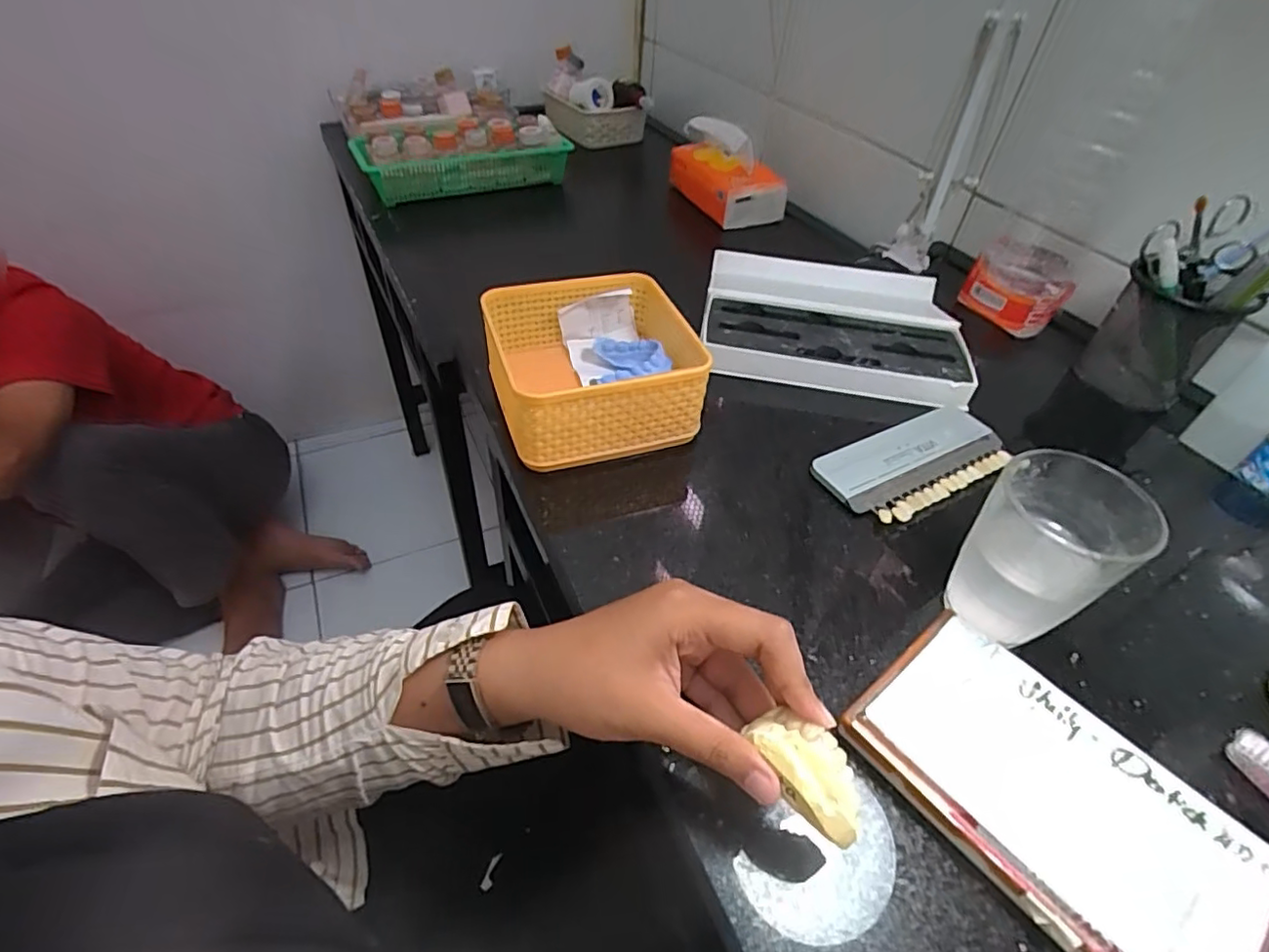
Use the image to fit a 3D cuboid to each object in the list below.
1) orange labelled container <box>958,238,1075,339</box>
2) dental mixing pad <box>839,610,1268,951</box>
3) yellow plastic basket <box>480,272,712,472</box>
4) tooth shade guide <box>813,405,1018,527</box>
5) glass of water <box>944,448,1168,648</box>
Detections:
[{"bbox_3d":[0.373,-0.188,0.589,0.087,0.055,0.077,27,50,21],"label":"orange labelled container"},{"bbox_3d":[0.176,0.136,0.259,0.090,0.021,0.150,-31,55,-26],"label":"dental mixing pad"},{"bbox_3d":[-0.028,-0.077,0.427,0.134,0.066,0.131,-11,47,-14],"label":"yellow plastic basket"},{"bbox_3d":[0.196,-0.012,0.417,0.144,0.009,0.068,-21,50,-24],"label":"tooth shade guide"},{"bbox_3d":[0.198,0.042,0.302,0.060,0.098,0.063,1,48,-1],"label":"glass of water"}]

